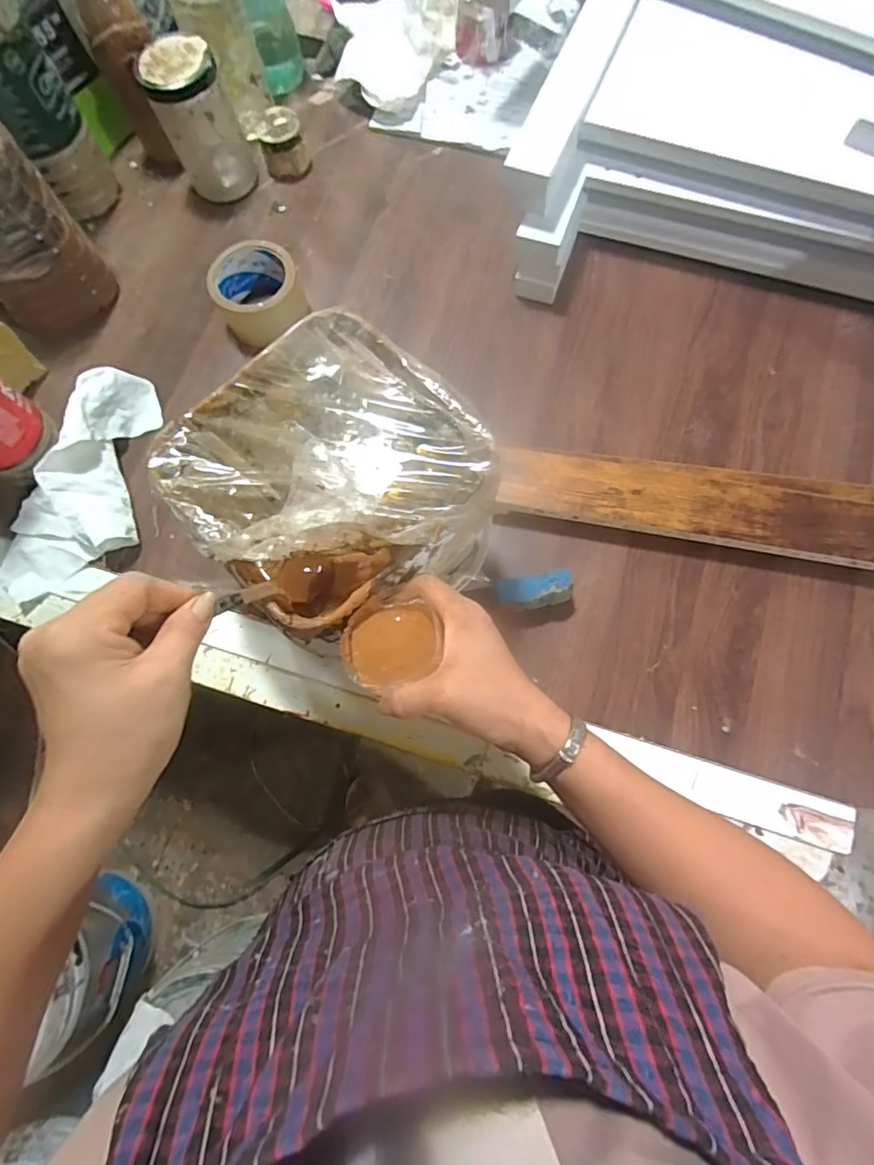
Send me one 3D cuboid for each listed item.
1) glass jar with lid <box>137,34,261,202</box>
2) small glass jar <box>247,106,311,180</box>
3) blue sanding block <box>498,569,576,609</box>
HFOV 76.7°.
[{"bbox_3d":[-0.276,-0.537,0.649,0.090,0.138,0.072,-19,75,-3],"label":"glass jar with lid"},{"bbox_3d":[-0.195,-0.549,0.687,0.056,0.052,0.061,-1,75,2],"label":"small glass jar"},{"bbox_3d":[0.091,0.011,0.524,0.069,0.045,0.028,-8,75,0],"label":"blue sanding block"}]

